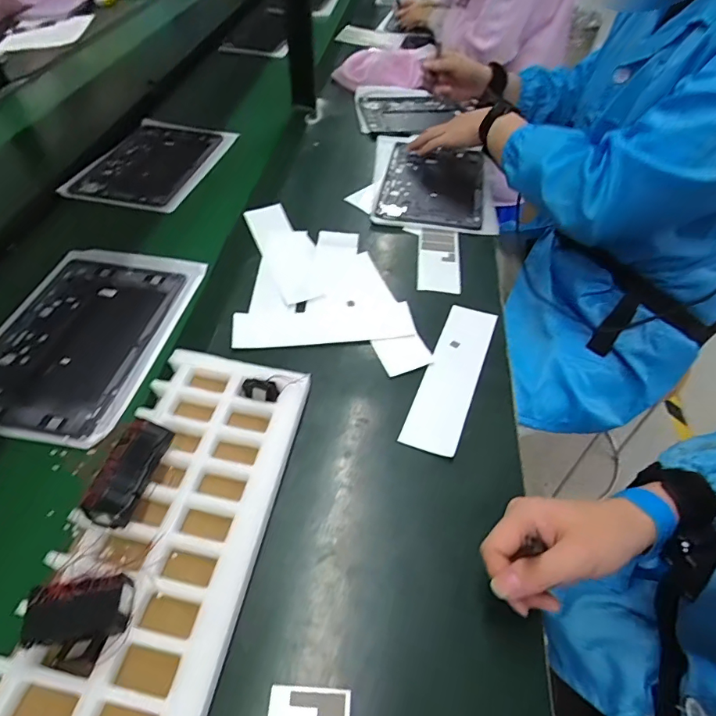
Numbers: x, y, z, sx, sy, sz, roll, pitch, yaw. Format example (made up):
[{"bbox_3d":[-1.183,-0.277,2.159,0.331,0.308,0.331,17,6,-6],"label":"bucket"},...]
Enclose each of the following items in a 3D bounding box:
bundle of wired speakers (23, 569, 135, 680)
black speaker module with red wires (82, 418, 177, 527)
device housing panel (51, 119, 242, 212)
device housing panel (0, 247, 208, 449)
[{"bbox_3d":[-0.194,0.187,0.331,0.063,0.036,0.054,-16,51,-13],"label":"bundle of wired speakers"},{"bbox_3d":[-0.194,0.096,0.398,0.036,0.022,0.088,11,50,9],"label":"black speaker module with red wires"},{"bbox_3d":[-0.368,-0.352,0.840,0.224,0.021,0.291,11,50,9],"label":"device housing panel"},{"bbox_3d":[-0.330,-0.033,0.560,0.208,0.012,0.290,7,51,5],"label":"device housing panel"}]

